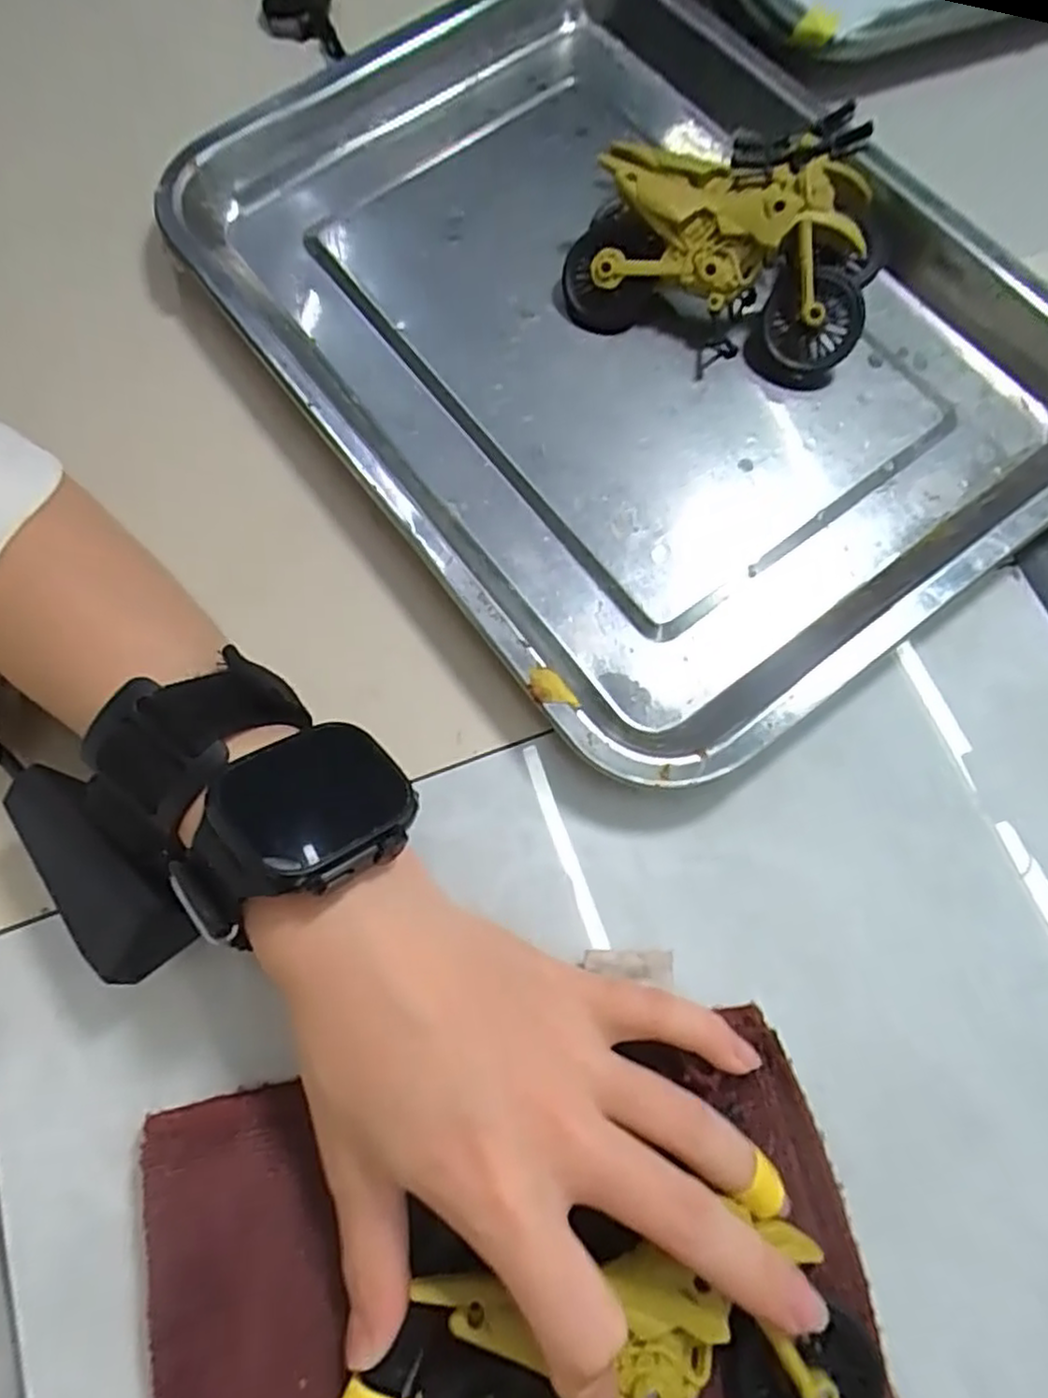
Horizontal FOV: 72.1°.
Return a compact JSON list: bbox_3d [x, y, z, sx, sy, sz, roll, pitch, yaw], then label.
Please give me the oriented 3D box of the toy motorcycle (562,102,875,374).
[{"bbox_3d":[0.084,-0.192,0.297,0.123,0.047,0.090,19,73,7],"label":"toy motorcycle"}]

